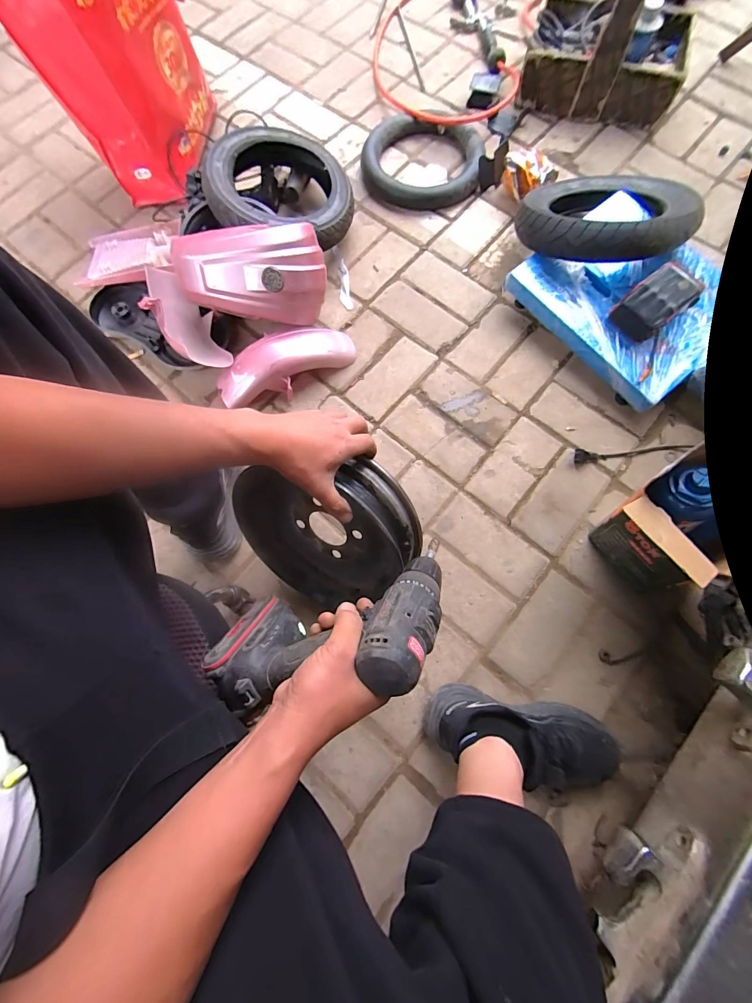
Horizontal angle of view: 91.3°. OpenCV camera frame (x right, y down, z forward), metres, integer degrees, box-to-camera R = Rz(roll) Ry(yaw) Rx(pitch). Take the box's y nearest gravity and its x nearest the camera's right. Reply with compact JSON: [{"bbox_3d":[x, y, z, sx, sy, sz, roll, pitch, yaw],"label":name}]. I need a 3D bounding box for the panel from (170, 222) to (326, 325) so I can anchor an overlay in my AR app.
[{"bbox_3d":[-0.238,-0.405,0.666,0.282,0.121,0.115,4,75,2],"label":"panel"}]

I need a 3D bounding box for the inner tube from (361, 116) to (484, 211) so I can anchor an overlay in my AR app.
[{"bbox_3d":[0.107,-0.789,0.854,0.281,0.040,0.248,20,77,6],"label":"inner tube"}]

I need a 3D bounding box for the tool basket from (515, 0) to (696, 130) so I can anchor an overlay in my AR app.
[{"bbox_3d":[0.538,-1.073,0.798,0.342,0.271,0.245,16,77,5],"label":"tool basket"}]

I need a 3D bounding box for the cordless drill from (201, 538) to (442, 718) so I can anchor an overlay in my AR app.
[{"bbox_3d":[-0.043,0.130,0.350,0.244,0.145,0.076,-17,111,13],"label":"cordless drill"}]

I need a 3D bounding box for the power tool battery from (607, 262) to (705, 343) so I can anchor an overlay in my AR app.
[{"bbox_3d":[0.495,-0.351,0.644,0.131,0.070,0.083,-39,78,-8],"label":"power tool battery"}]

